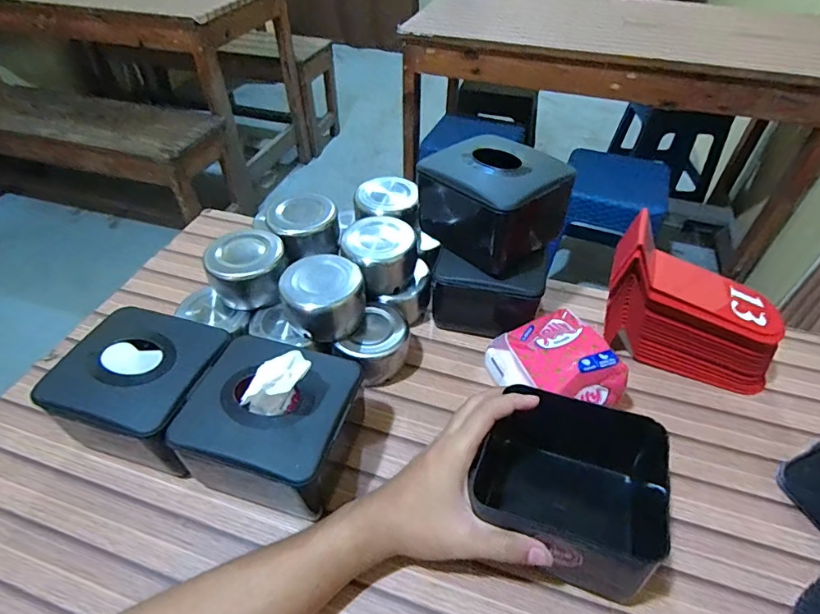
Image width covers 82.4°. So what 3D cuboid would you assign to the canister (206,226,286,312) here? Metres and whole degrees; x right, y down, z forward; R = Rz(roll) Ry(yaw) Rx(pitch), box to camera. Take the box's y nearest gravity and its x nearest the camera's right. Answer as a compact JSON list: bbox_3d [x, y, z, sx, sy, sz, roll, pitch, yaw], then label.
[{"bbox_3d":[-0.171,-0.040,0.496,0.077,0.056,0.069,-18,49,-17],"label":"canister"}]

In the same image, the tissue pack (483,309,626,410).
[{"bbox_3d":[0.139,0.061,0.462,0.089,0.076,0.100,-17,47,-16],"label":"tissue pack"}]

